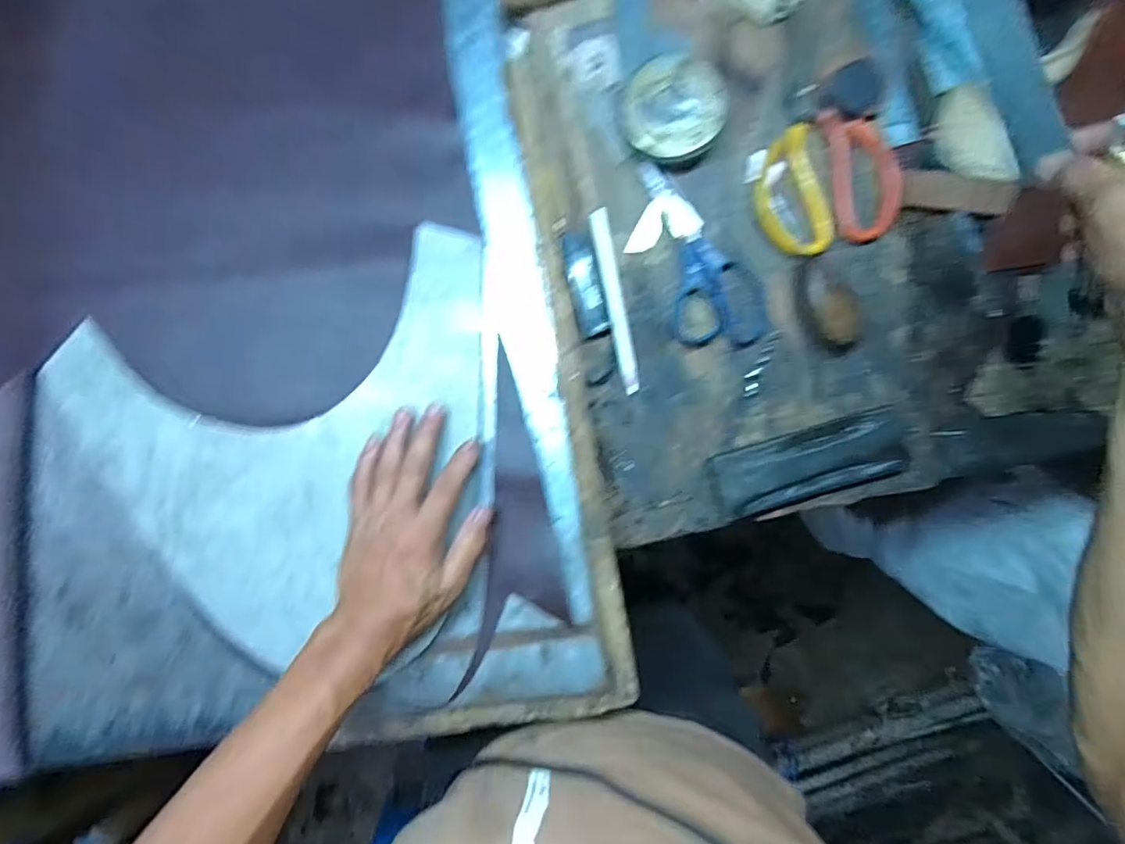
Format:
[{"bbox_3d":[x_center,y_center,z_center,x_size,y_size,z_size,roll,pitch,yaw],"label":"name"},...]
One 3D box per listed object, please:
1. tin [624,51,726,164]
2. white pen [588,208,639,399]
[{"bbox_3d":[0.084,-0.237,0.418,0.073,0.023,0.076,1,91,-1],"label":"tin"},{"bbox_3d":[0.042,-0.094,0.436,0.014,0.005,0.143,-12,91,-1],"label":"white pen"}]

